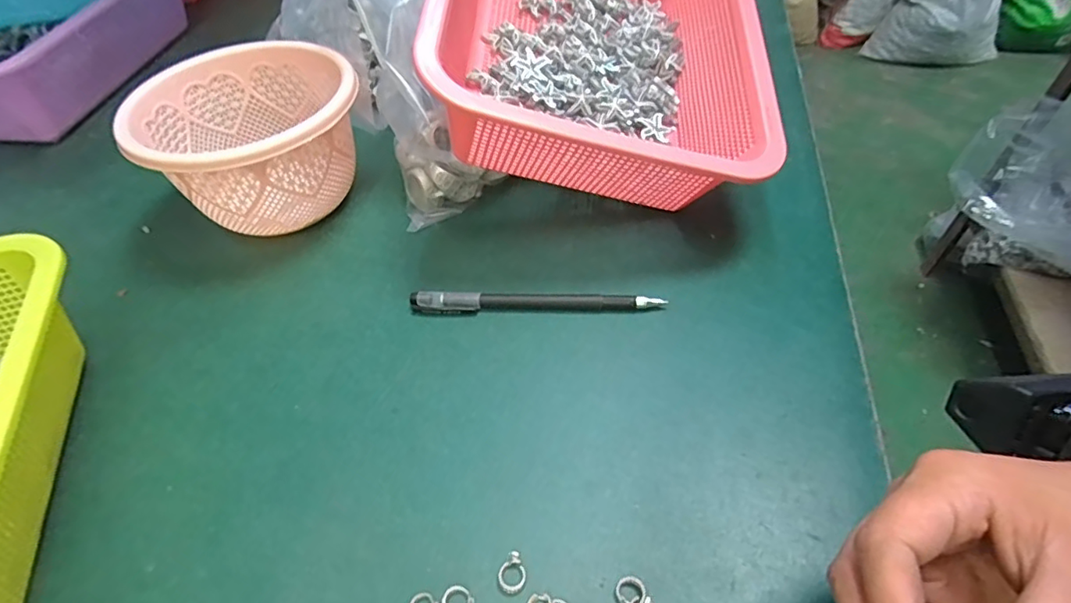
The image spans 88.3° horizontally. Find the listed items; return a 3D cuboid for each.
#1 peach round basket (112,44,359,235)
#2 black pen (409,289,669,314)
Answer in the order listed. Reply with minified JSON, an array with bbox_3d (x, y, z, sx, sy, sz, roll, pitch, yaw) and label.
[{"bbox_3d":[-0.195,-0.111,0.395,0.131,0.084,0.138,-1,49,1],"label":"peach round basket"},{"bbox_3d":[0.000,0.000,0.338,0.151,0.010,0.012,1,49,3],"label":"black pen"}]

